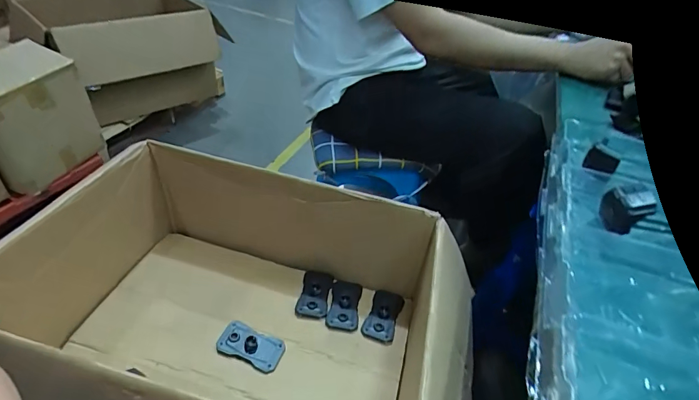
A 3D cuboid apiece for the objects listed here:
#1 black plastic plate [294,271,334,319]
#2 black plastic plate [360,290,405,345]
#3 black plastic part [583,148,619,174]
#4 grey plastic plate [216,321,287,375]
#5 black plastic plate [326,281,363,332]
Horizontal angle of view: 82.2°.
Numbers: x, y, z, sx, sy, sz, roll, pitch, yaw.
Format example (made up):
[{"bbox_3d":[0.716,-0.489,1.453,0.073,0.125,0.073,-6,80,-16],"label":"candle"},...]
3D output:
[{"bbox_3d":[-0.068,0.181,0.789,0.059,0.019,0.107,9,39,2],"label":"black plastic plate"},{"bbox_3d":[0.065,0.219,0.763,0.058,0.015,0.109,16,40,11],"label":"black plastic plate"},{"bbox_3d":[0.273,-0.041,0.434,0.031,0.020,0.010,18,40,13],"label":"black plastic part"},{"bbox_3d":[-0.169,0.249,0.690,0.105,0.021,0.058,17,40,12],"label":"grey plastic plate"},{"bbox_3d":[-0.008,0.198,0.777,0.057,0.021,0.110,9,39,2],"label":"black plastic plate"}]

